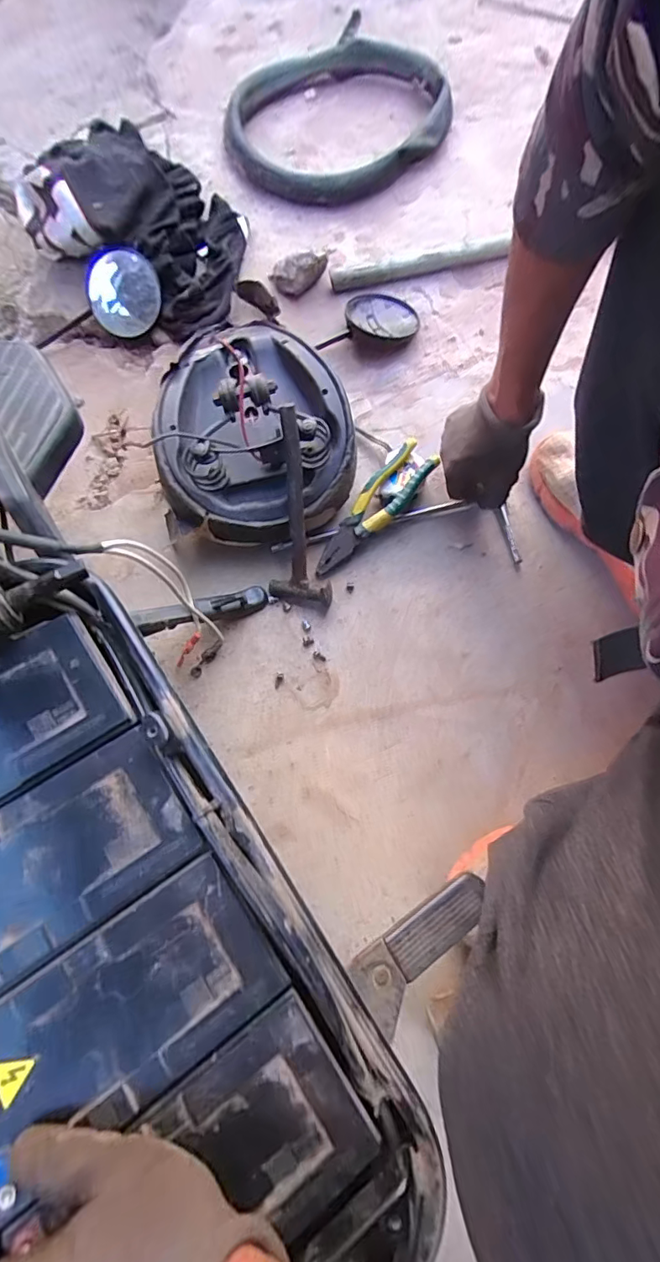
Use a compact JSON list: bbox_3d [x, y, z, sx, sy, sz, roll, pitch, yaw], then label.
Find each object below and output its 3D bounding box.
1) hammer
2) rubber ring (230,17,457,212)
[{"bbox_3d":[-0.042,-0.133,0.572,0.073,0.046,0.221,-5,106,0],"label":"hammer"},{"bbox_3d":[-0.003,-0.811,0.780,0.334,0.045,0.334,0,77,-1],"label":"rubber ring"}]

